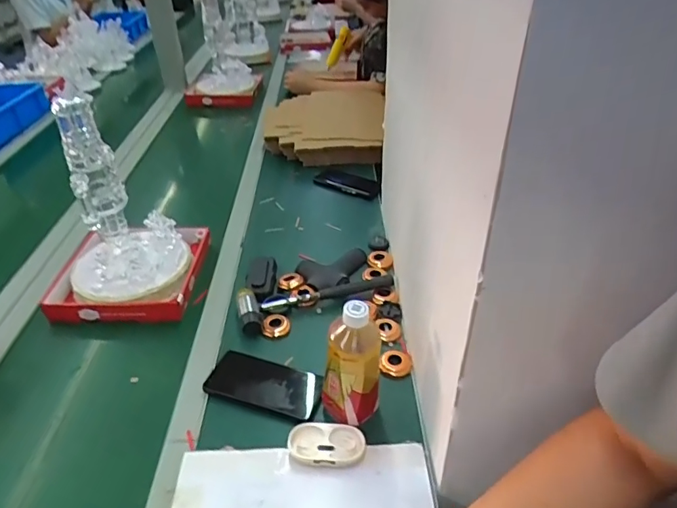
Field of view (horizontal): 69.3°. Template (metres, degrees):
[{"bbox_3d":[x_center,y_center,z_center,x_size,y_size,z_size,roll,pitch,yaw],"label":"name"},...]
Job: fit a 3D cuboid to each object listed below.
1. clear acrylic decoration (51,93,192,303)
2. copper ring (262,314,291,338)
[{"bbox_3d":[-0.369,-0.085,0.805,0.182,0.298,0.150,-13,37,-16],"label":"clear acrylic decoration"},{"bbox_3d":[-0.102,0.117,0.803,0.042,0.016,0.043,-1,36,1],"label":"copper ring"}]

